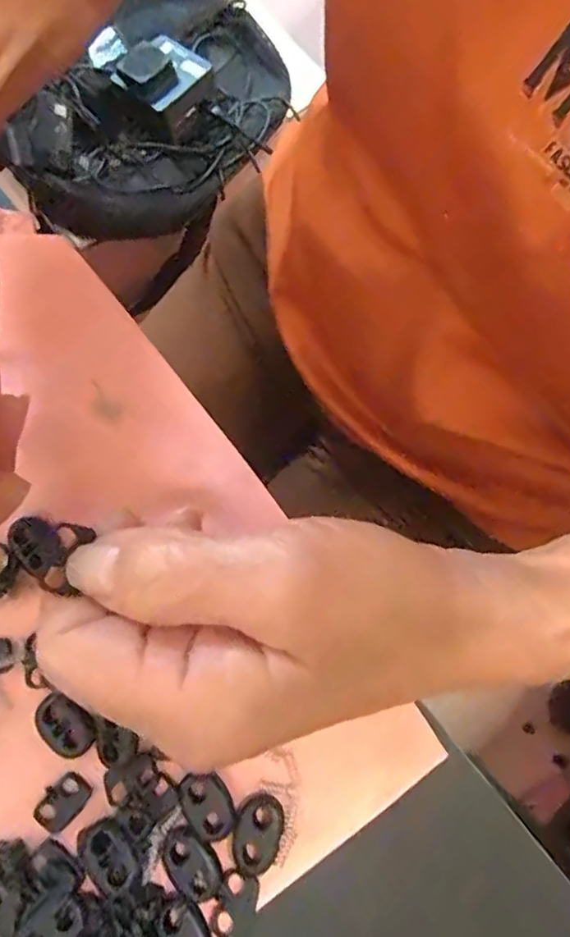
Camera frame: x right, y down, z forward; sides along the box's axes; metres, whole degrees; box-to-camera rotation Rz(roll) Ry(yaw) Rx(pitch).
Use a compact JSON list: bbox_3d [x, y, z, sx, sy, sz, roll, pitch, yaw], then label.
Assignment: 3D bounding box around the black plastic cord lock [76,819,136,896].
[{"bbox_3d":[-0.055,0.121,0.173,0.015,0.004,0.020,-39,81,-7],"label":"black plastic cord lock"}]

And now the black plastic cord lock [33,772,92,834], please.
[{"bbox_3d":[-0.072,0.108,0.180,0.012,0.004,0.019,42,81,8],"label":"black plastic cord lock"}]

